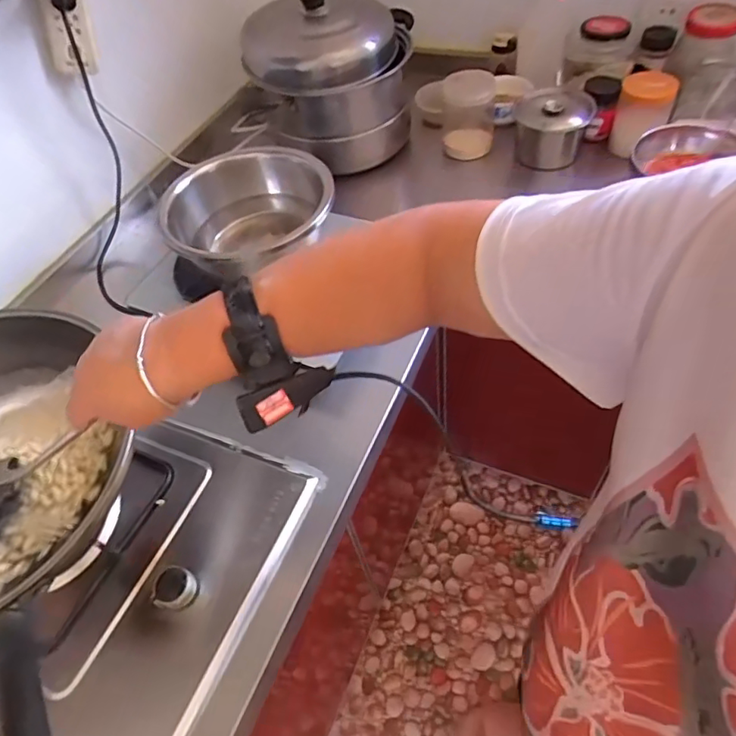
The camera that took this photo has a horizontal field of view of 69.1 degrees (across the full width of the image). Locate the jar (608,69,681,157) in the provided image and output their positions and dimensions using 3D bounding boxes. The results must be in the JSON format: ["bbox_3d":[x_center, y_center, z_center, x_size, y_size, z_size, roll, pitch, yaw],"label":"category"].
[{"bbox_3d":[0.470,-0.434,0.924,0.088,0.119,0.087,17,57,19],"label":"jar"}]

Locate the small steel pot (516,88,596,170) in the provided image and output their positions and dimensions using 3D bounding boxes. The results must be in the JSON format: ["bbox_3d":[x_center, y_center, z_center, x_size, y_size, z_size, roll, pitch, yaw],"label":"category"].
[{"bbox_3d":[0.329,-0.436,0.957,0.135,0.091,0.145,4,54,11],"label":"small steel pot"}]

